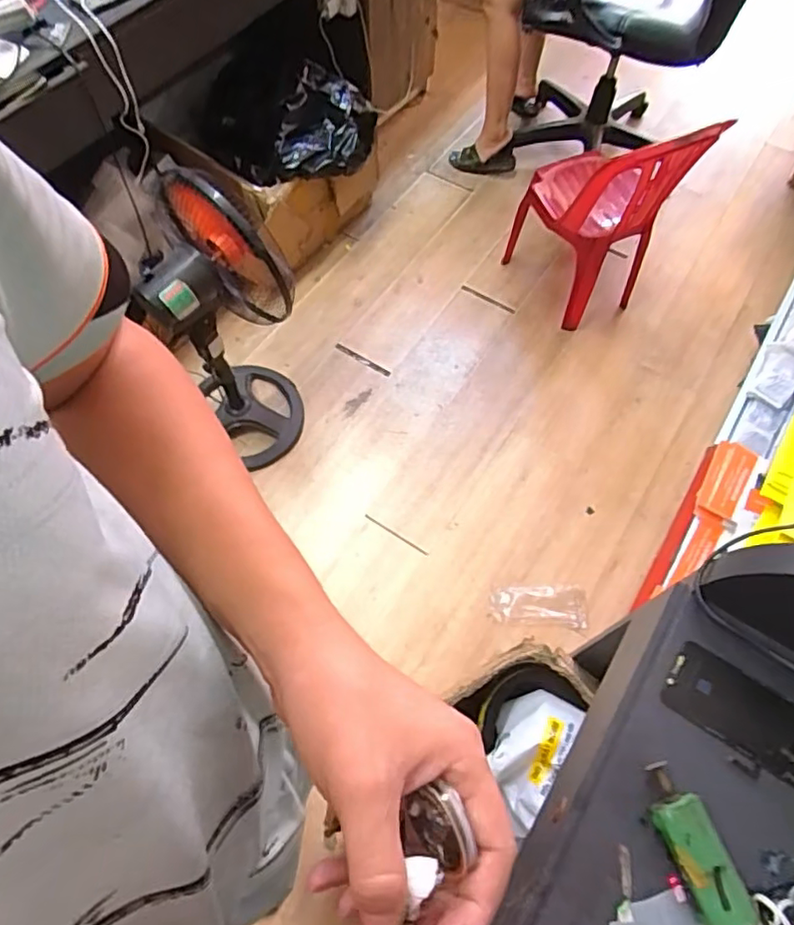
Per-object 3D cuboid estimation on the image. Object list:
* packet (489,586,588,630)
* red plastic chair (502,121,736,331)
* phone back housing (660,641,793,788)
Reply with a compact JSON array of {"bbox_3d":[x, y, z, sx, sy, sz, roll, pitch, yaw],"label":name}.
[{"bbox_3d":[0.338,0.343,1.438,0.225,0.015,0.094,1,63,0],"label":"packet"},{"bbox_3d":[0.532,-0.665,1.577,0.301,0.591,0.354,-26,66,-13],"label":"red plastic chair"},{"bbox_3d":[0.337,0.242,0.583,0.146,0.013,0.070,30,67,14],"label":"phone back housing"}]

